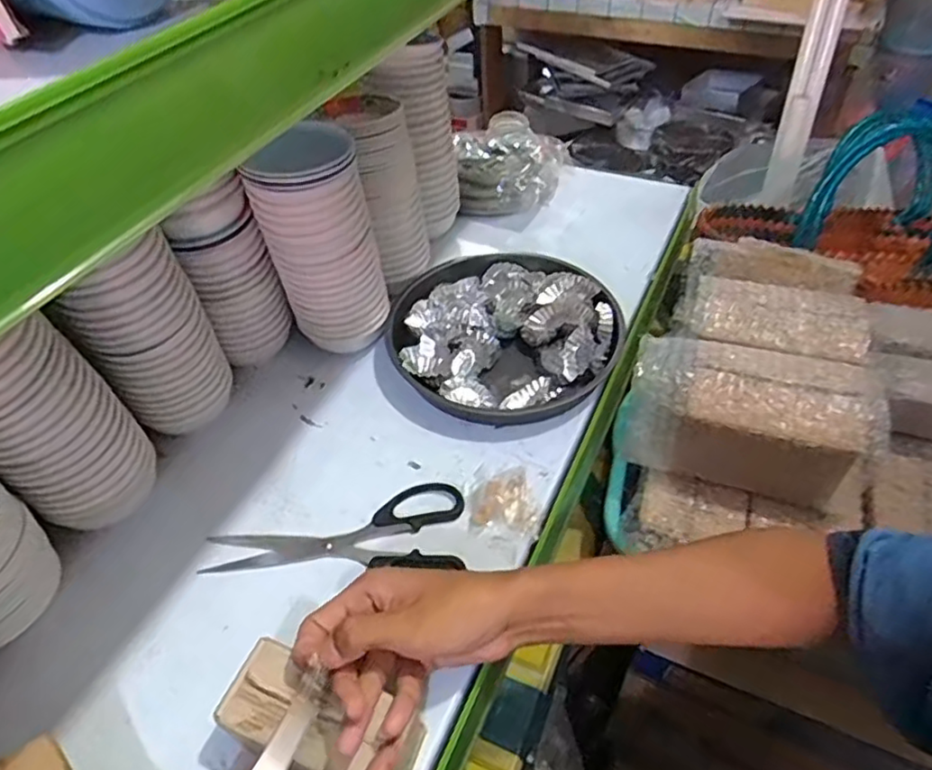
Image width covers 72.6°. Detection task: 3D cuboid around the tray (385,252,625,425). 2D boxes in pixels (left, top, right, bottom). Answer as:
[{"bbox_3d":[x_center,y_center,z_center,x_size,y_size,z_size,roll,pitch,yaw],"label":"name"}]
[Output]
[{"bbox_3d":[0.037,-0.050,0.595,0.199,0.044,0.207,-2,47,2],"label":"tray"}]

